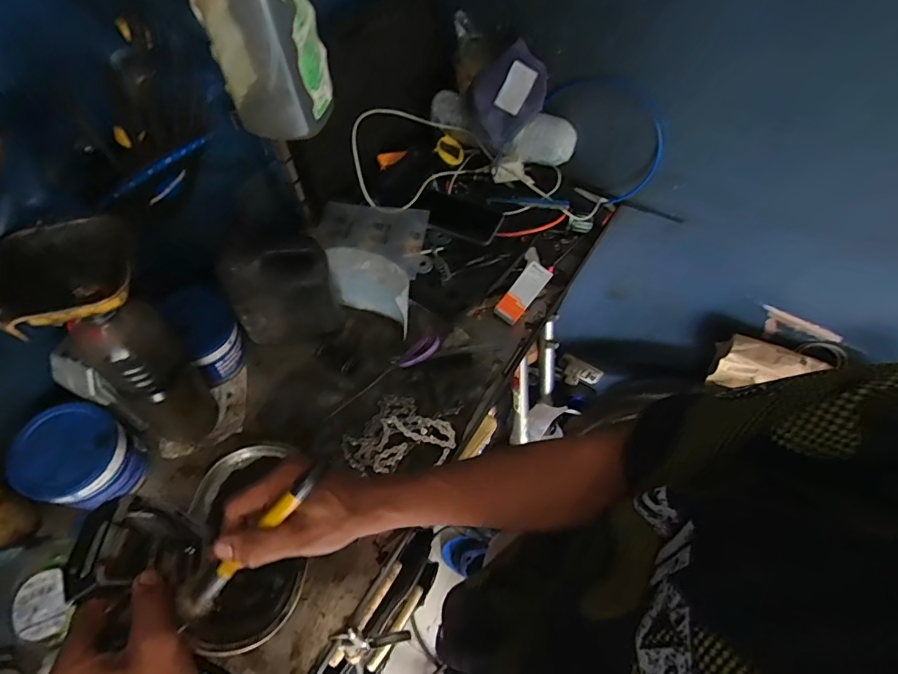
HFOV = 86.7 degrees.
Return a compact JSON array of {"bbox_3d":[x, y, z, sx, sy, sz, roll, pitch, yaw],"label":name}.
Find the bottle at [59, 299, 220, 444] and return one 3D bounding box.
[{"bbox_3d":[-0.326,0.048,0.534,0.062,0.237,0.087,31,63,14],"label":"bottle"}]

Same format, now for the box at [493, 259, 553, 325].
[{"bbox_3d":[0.119,-0.071,0.755,0.043,0.022,0.105,34,77,19],"label":"box"}]

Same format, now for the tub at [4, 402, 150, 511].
[{"bbox_3d":[-0.425,0.141,0.550,0.106,0.084,0.100,2,60,-3],"label":"tub"}]

